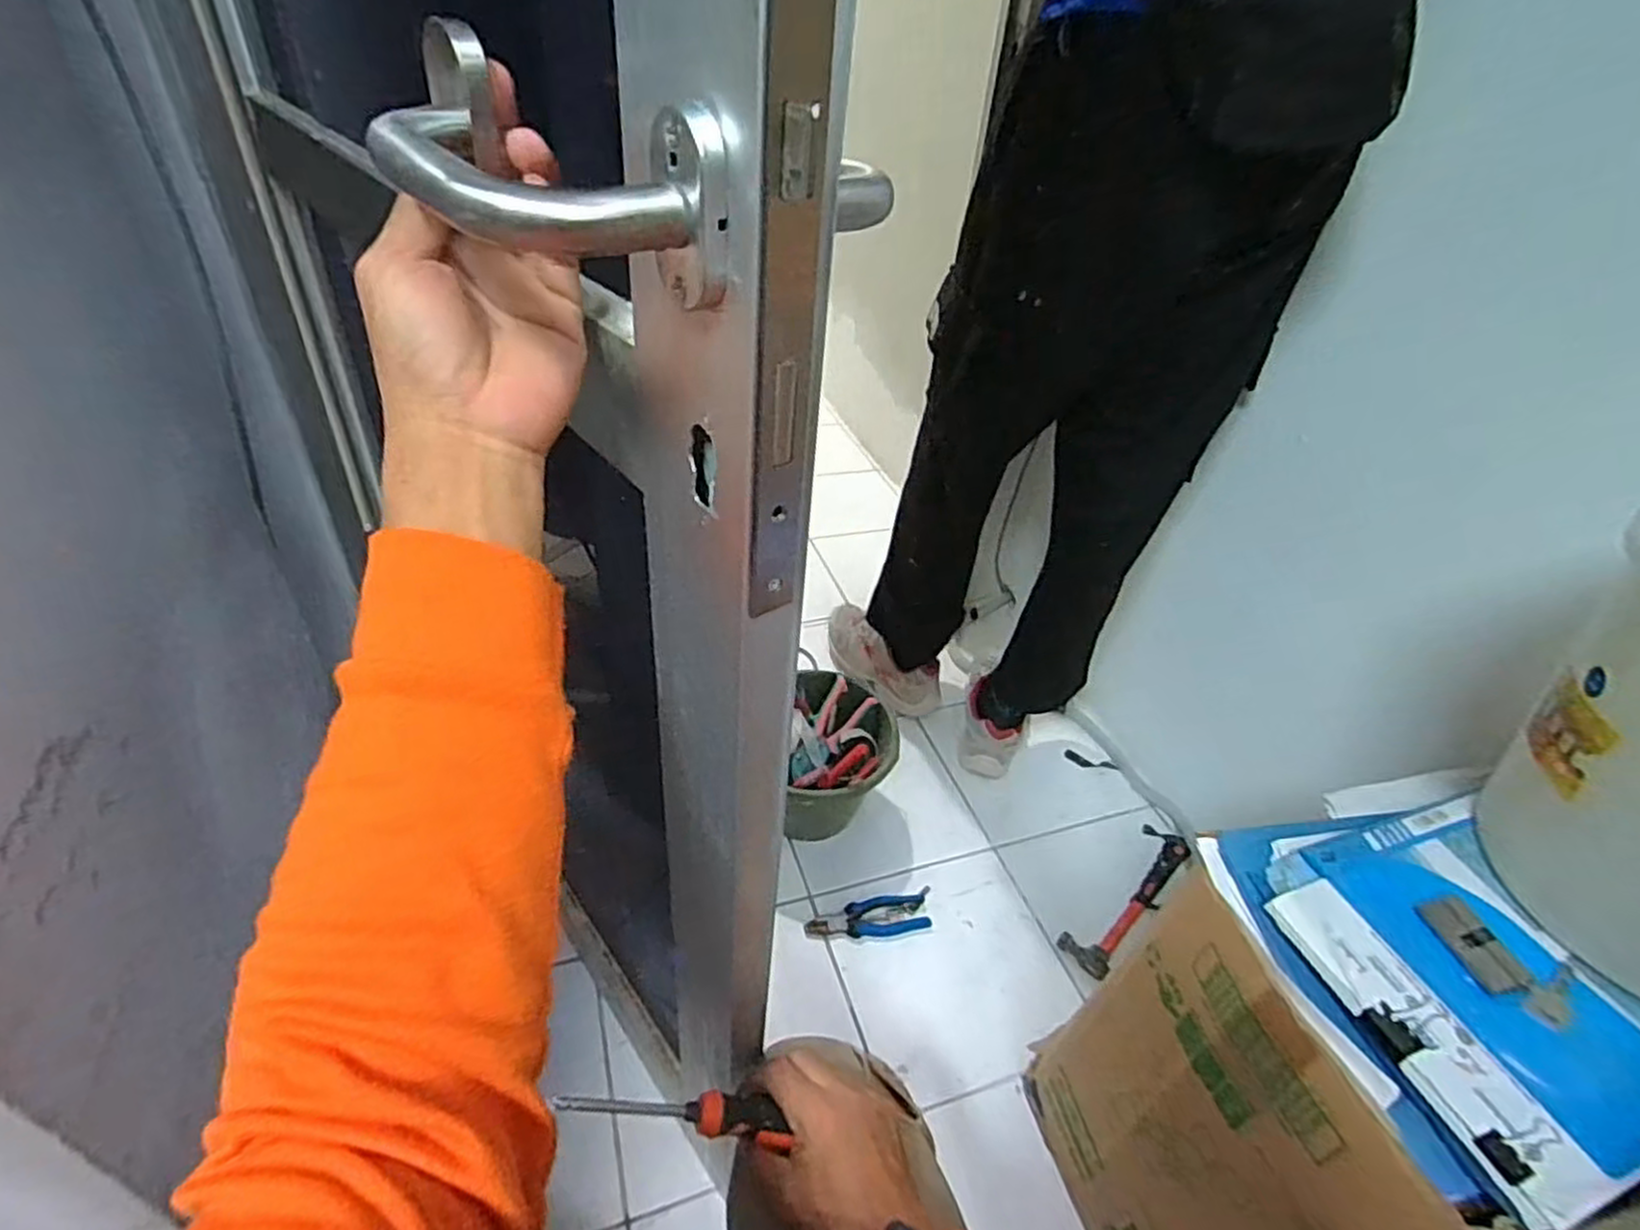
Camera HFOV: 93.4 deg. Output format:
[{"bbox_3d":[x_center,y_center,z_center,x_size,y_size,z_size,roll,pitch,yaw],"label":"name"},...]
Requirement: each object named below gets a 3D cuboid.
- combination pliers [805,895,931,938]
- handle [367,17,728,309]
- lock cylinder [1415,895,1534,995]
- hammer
[{"bbox_3d":[0.068,0.428,1.085,0.174,0.020,0.055,-8,40,-16],"label":"combination pliers"},{"bbox_3d":[-0.102,-0.147,0.249,0.139,0.053,0.068,34,46,20],"label":"handle"},{"bbox_3d":[0.462,0.232,0.546,0.031,0.014,0.067,-4,39,-12],"label":"lock cylinder"},{"bbox_3d":[0.456,0.405,1.135,0.073,0.027,0.311,33,46,31],"label":"hammer"}]

